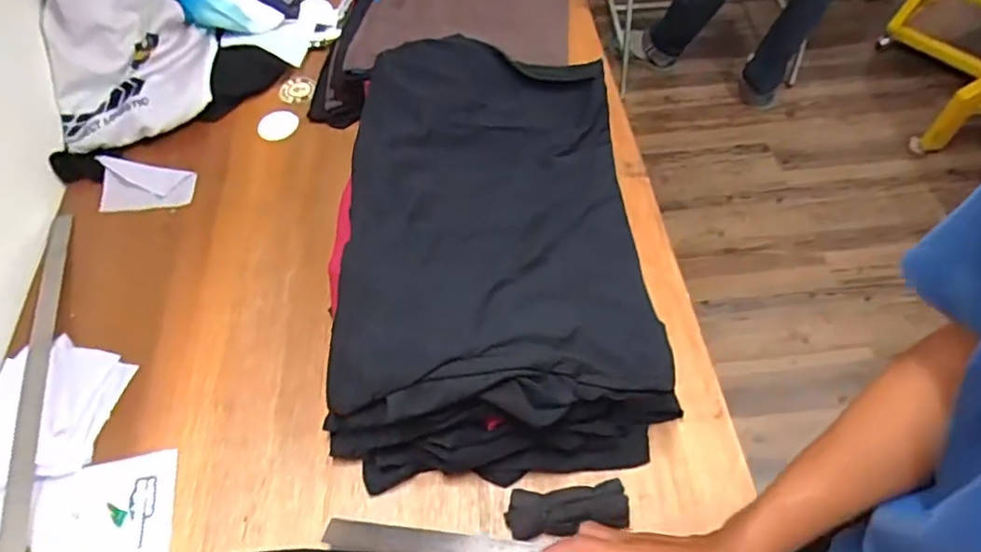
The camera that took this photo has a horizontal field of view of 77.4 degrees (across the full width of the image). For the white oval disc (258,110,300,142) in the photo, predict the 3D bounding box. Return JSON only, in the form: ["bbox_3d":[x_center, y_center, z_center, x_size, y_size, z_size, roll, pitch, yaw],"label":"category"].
[{"bbox_3d":[-0.352,-0.253,1.018,0.067,0.008,0.061,-2,56,2],"label":"white oval disc"}]

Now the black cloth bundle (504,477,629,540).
[{"bbox_3d":[0.081,0.248,0.654,0.126,0.038,0.046,-7,56,-1],"label":"black cloth bundle"}]

